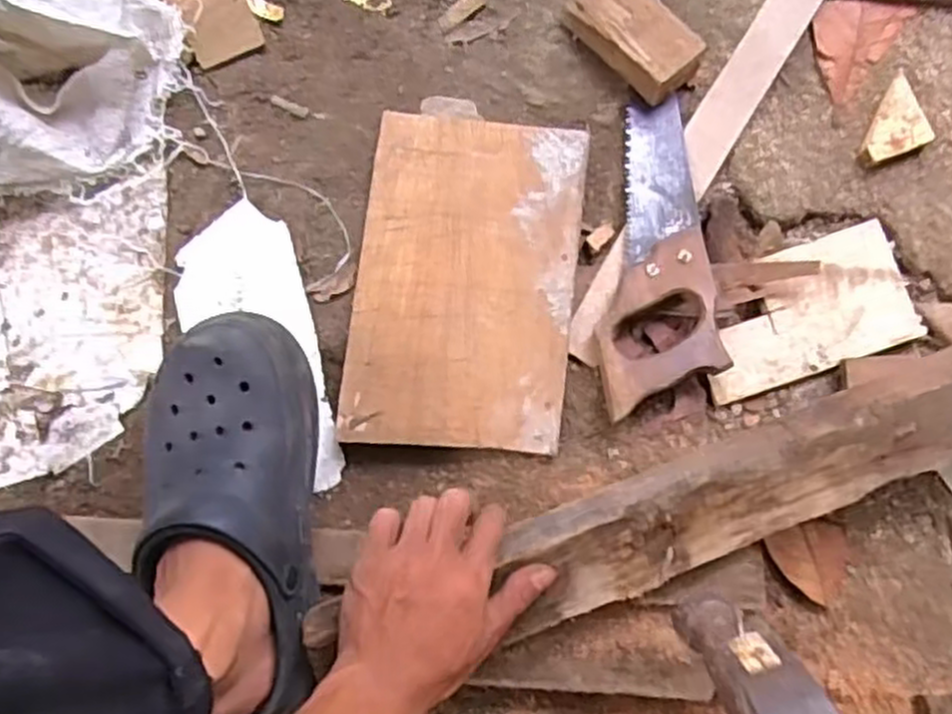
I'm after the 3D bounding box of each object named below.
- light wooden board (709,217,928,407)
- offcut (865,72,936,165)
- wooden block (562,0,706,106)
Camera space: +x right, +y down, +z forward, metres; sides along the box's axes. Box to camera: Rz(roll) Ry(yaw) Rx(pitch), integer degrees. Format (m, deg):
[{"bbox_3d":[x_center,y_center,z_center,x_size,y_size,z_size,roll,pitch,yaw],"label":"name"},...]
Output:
[{"bbox_3d":[0.258,-0.037,0.628,0.170,0.011,0.100,-19,80,-2],"label":"light wooden board"},{"bbox_3d":[0.347,-0.184,0.640,0.046,0.022,0.073,26,81,6],"label":"offcut"},{"bbox_3d":[0.125,-0.268,0.643,0.058,0.043,0.126,-39,81,-6],"label":"wooden block"}]

